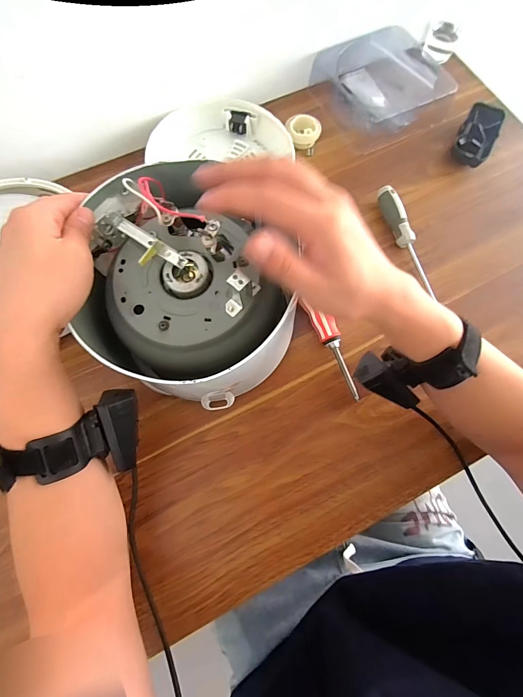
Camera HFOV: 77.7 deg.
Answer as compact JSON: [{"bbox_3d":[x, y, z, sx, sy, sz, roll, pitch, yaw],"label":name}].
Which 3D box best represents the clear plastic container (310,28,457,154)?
[{"bbox_3d":[0.189,-0.420,0.521,0.184,0.051,0.175,-30,75,-10],"label":"clear plastic container"}]

